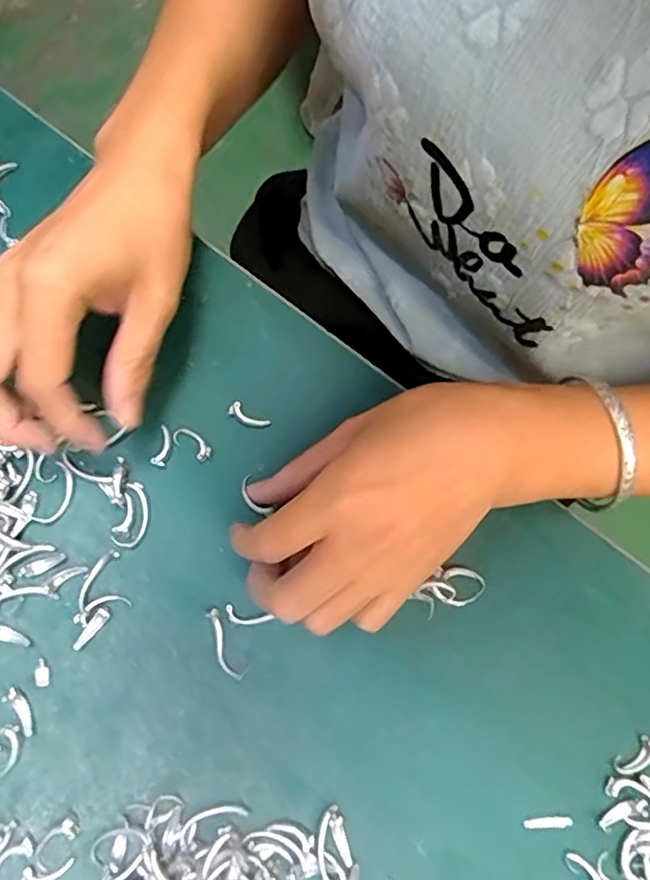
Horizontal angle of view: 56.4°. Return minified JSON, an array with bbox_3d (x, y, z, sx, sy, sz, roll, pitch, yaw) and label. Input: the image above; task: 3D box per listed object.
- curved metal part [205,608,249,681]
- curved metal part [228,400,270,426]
[{"bbox_3d":[-0.045,0.090,0.267,0.009,0.004,0.032,-29,78,-9],"label":"curved metal part"},{"bbox_3d":[-0.037,-0.011,0.292,0.020,0.005,0.008,30,77,6],"label":"curved metal part"}]

